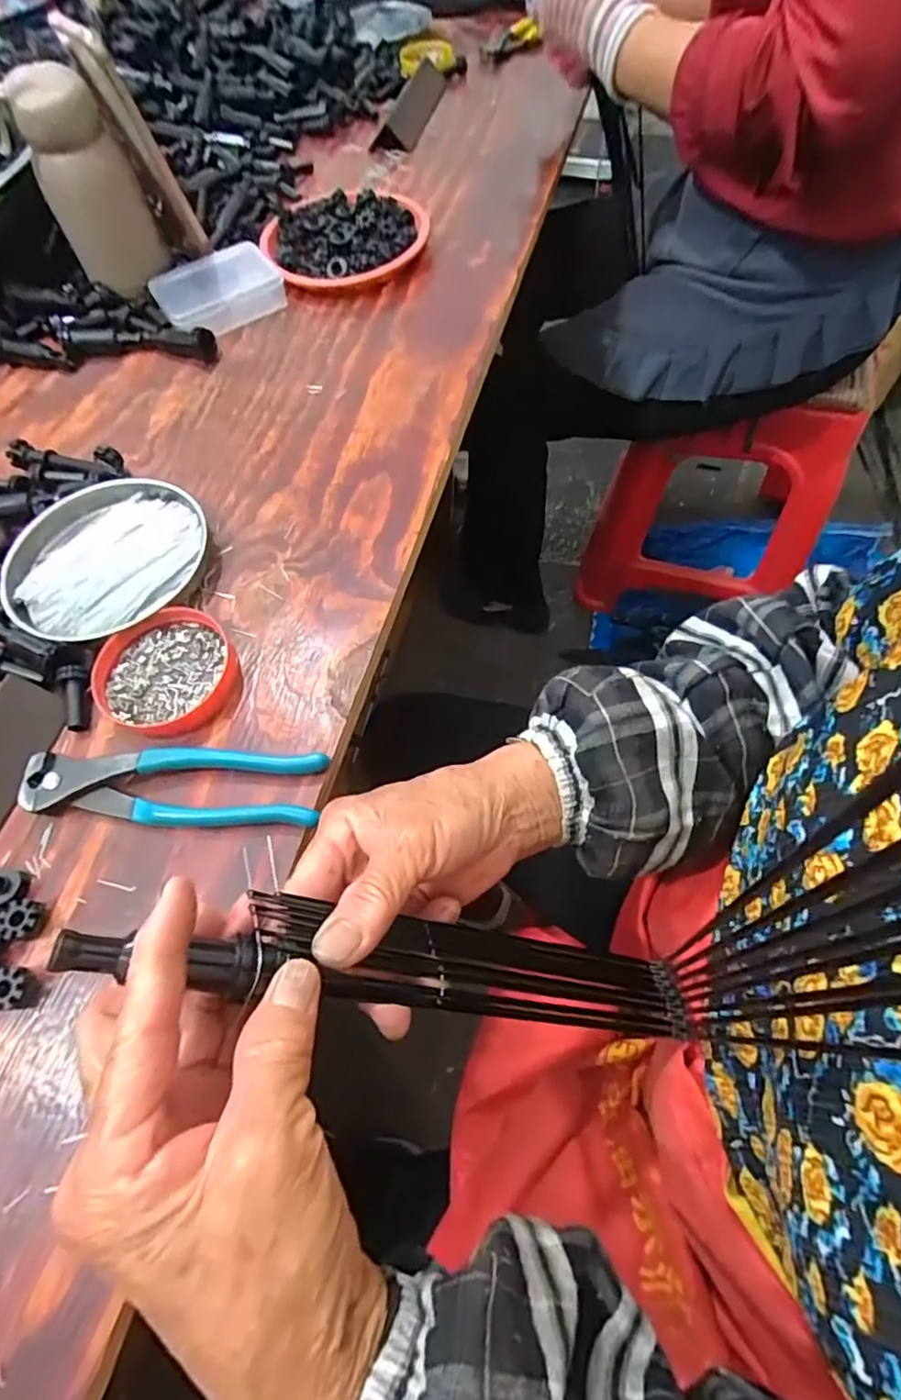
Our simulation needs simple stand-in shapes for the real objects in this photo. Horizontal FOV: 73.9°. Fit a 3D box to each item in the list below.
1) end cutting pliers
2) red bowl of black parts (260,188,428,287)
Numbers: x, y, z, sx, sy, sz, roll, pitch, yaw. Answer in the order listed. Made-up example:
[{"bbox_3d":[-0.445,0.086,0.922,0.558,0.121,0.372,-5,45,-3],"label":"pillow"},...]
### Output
[{"bbox_3d":[-0.151,0.047,0.326,0.162,0.015,0.039,1,63,5],"label":"end cutting pliers"},{"bbox_3d":[-0.097,-0.424,0.555,0.143,0.031,0.133,-2,63,4],"label":"red bowl of black parts"}]

